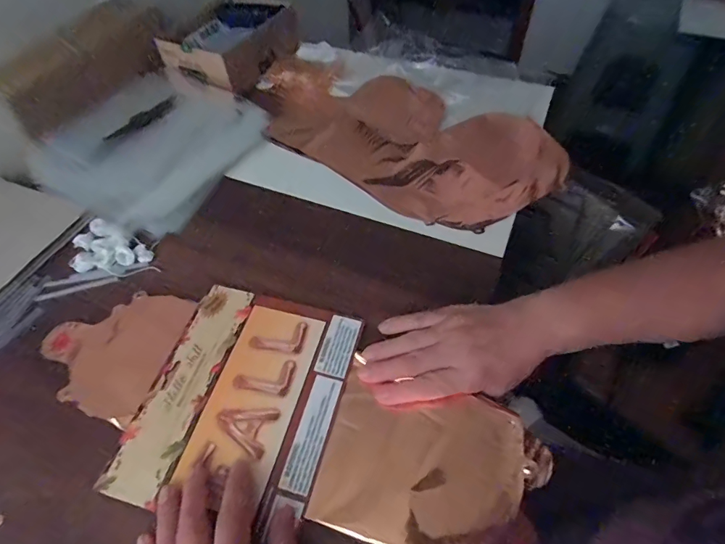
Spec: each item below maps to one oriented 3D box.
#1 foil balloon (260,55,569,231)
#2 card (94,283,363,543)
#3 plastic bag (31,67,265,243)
[{"bbox_3d":[0.032,-0.191,0.549,0.430,0.031,0.197,31,62,23],"label":"foil balloon"},{"bbox_3d":[-0.101,0.105,0.351,0.158,0.010,0.188,12,56,11],"label":"card"},{"bbox_3d":[-0.268,-0.168,0.531,0.208,0.044,0.237,22,59,18],"label":"plastic bag"}]

